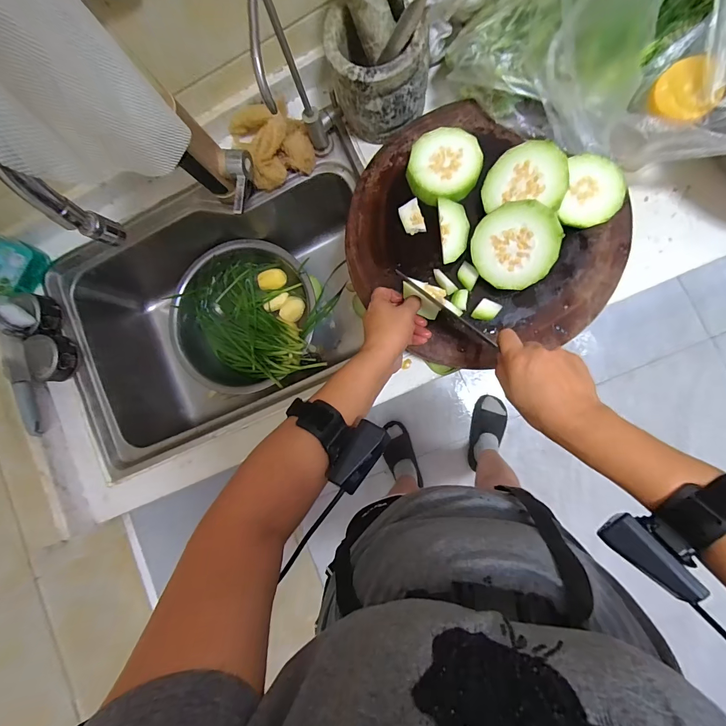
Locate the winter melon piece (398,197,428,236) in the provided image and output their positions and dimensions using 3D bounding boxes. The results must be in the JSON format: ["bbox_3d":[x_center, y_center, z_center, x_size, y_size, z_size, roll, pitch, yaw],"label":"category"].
[{"bbox_3d":[0.071,-0.207,0.507,0.029,0.026,0.039,-24,85,7],"label":"winter melon piece"}]

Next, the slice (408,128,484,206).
[{"bbox_3d":[0.114,-0.275,0.498,0.098,0.022,0.101,13,90,9],"label":"slice"}]

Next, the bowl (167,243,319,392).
[{"bbox_3d":[-0.252,-0.104,0.760,0.307,0.111,0.305,0,88,8],"label":"bowl"}]

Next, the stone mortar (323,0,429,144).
[{"bbox_3d":[0.024,-0.414,0.507,0.129,0.127,0.118,-2,88,8],"label":"stone mortar"}]

